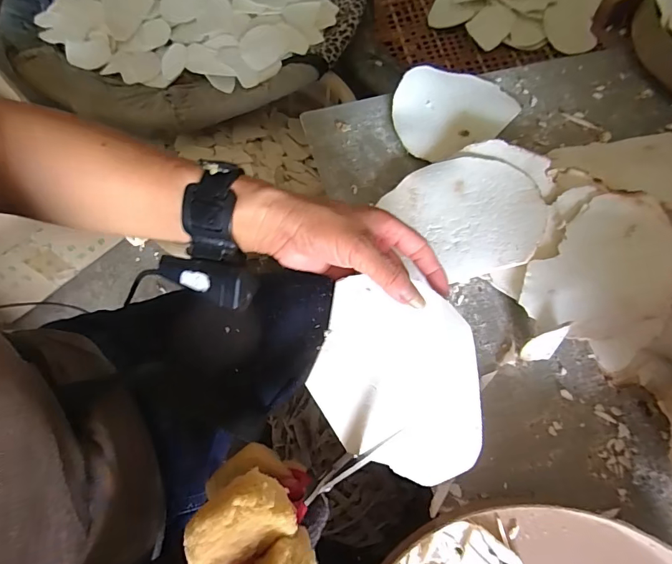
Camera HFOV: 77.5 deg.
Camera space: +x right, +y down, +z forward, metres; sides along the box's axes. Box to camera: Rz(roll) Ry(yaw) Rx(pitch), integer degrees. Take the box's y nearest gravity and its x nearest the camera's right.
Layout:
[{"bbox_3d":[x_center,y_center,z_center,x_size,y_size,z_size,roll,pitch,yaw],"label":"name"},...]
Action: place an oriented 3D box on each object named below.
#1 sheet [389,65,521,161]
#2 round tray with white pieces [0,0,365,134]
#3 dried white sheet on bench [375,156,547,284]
[{"bbox_3d":[0.137,-0.211,0.501,0.146,0.020,0.116,-24,67,-11],"label":"sheet"},{"bbox_3d":[-0.386,-0.767,1.072,0.829,0.101,0.990,-23,66,-10],"label":"round tray with white pieces"},{"bbox_3d":[0.130,-0.069,0.426,0.146,0.028,0.129,-8,64,-4],"label":"dried white sheet on bench"}]

